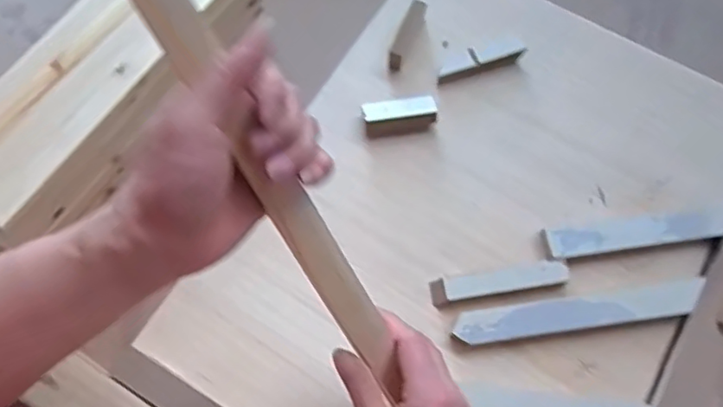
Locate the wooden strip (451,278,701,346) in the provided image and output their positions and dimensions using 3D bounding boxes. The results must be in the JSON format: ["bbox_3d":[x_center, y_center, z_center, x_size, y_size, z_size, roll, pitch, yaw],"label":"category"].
[{"bbox_3d":[0.203,0.100,0.562,0.232,0.011,0.032,-8,69,-3],"label":"wooden strip"}]

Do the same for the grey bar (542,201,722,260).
[{"bbox_3d":[0.271,0.026,0.586,0.185,0.015,0.033,-8,69,-3],"label":"grey bar"}]

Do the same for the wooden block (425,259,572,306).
[{"bbox_3d":[0.130,0.071,0.569,0.128,0.022,0.025,-9,69,-3],"label":"wooden block"}]

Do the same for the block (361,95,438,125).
[{"bbox_3d":[0.040,-0.095,0.634,0.077,0.020,0.024,-6,69,-2],"label":"block"}]

